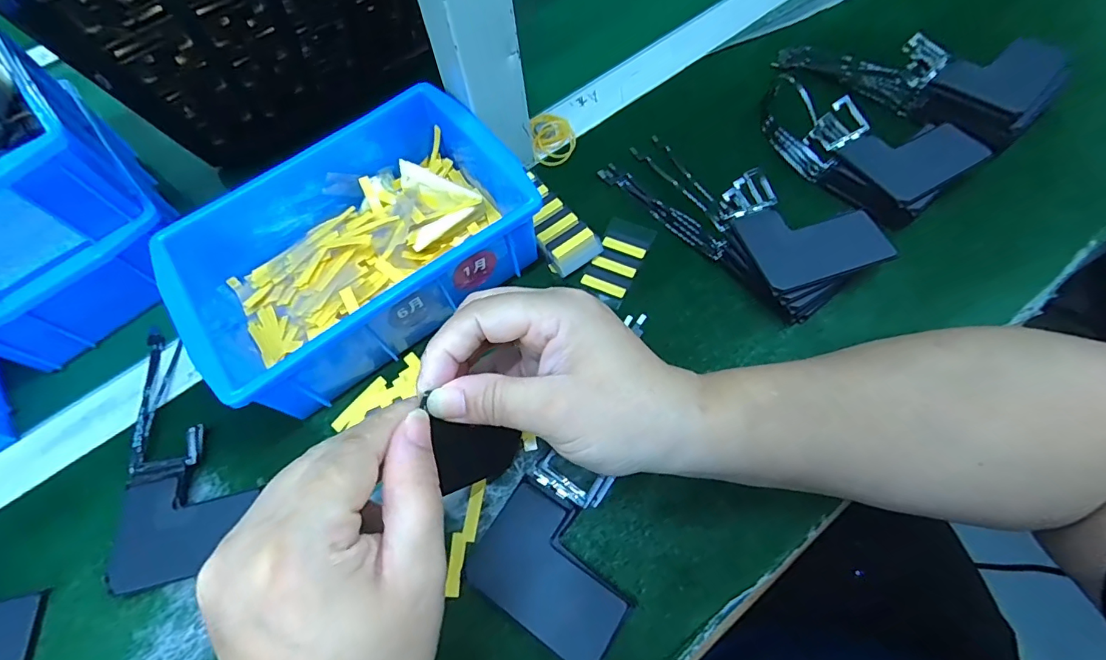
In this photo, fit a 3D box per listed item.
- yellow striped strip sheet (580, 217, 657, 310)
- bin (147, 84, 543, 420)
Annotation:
[{"bbox_3d":[0.043,-0.048,0.328,0.034,0.005,0.068,21,64,19],"label":"yellow striped strip sheet"},{"bbox_3d":[-0.123,-0.055,0.307,0.200,0.064,0.141,-36,66,-13],"label":"bin"}]

